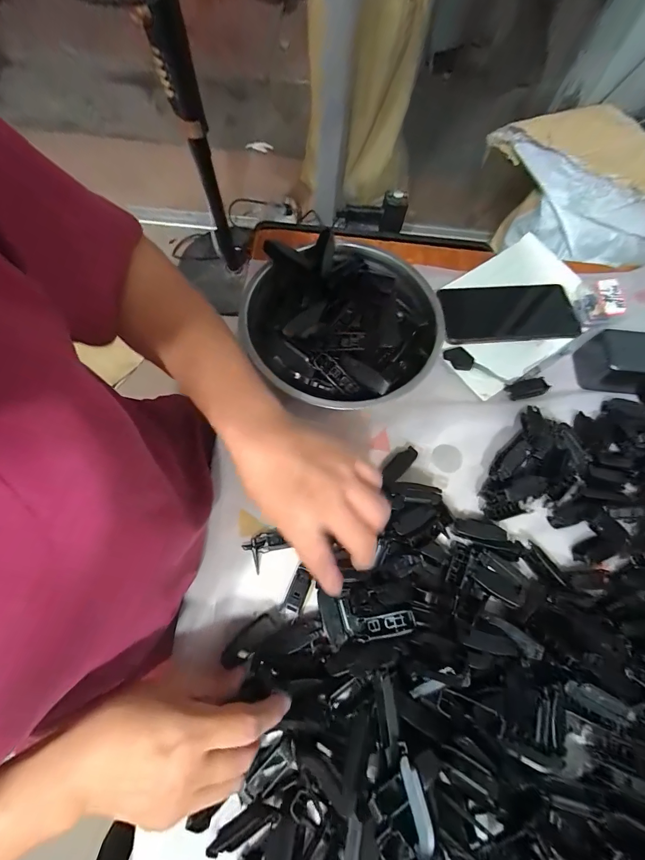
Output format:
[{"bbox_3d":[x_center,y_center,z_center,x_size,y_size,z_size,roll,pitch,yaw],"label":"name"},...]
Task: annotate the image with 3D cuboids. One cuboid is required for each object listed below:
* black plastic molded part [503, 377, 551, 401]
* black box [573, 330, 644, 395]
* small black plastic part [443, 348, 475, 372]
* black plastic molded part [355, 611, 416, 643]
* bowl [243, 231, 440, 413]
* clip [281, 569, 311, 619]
[{"bbox_3d":[0.229,-0.046,0.396,0.044,0.007,0.022,-10,70,-8],"label":"black plastic molded part"},{"bbox_3d":[0.361,-0.072,0.395,0.124,0.052,0.060,13,71,3],"label":"black box"},{"bbox_3d":[0.160,-0.083,0.410,0.026,0.005,0.034,-39,76,-17],"label":"small black plastic part"},{"bbox_3d":[0.051,0.161,0.289,0.048,0.009,0.018,-21,64,12],"label":"black plastic molded part"},{"bbox_3d":[0.020,-0.108,0.375,0.197,0.069,0.191,1,68,-3],"label":"bowl"},{"bbox_3d":[-0.023,0.146,0.313,0.015,0.007,0.042,21,84,12],"label":"clip"}]

